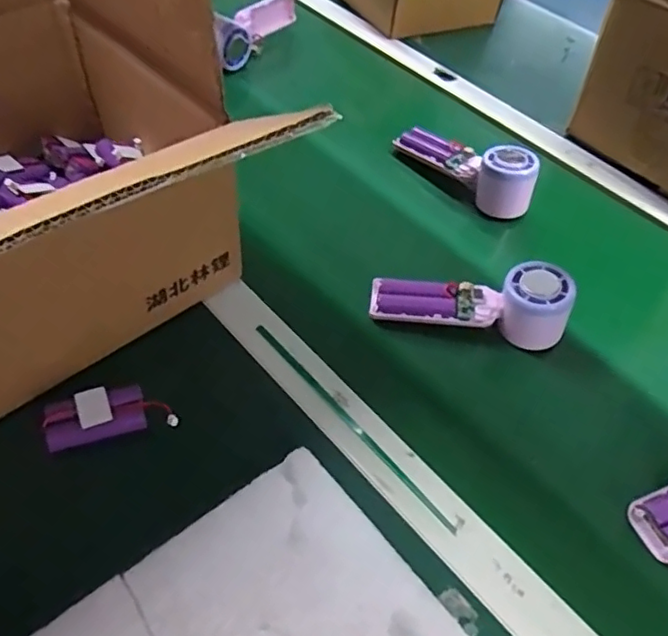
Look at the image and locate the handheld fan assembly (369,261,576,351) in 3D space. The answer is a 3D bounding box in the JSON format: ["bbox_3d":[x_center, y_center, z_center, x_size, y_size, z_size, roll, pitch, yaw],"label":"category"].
[{"bbox_3d":[0.117,-0.014,0.531,0.164,0.051,0.055,3,52,13],"label":"handheld fan assembly"}]

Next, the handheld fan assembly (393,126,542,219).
[{"bbox_3d":[0.143,-0.167,0.659,0.161,0.064,0.050,39,56,23],"label":"handheld fan assembly"}]

